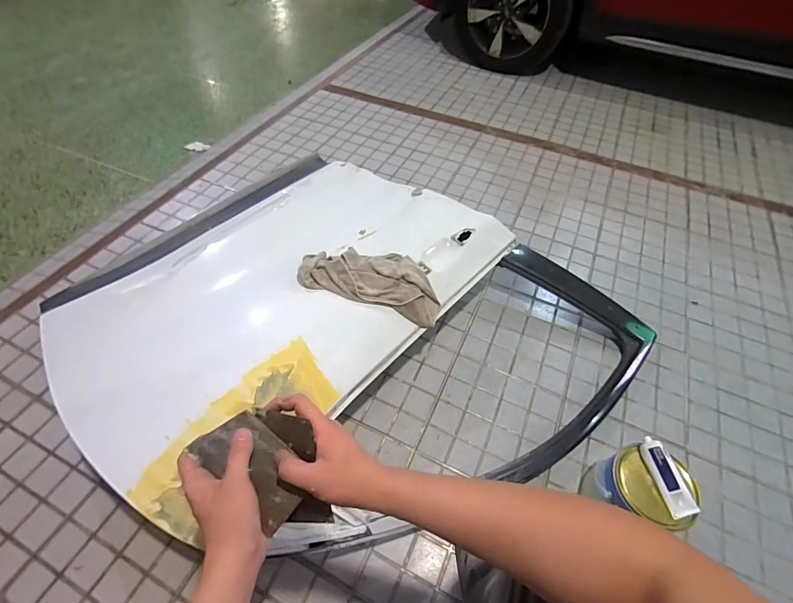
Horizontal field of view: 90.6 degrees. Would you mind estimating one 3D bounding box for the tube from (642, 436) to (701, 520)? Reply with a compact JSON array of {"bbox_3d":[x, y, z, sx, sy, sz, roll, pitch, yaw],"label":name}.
[{"bbox_3d":[0.547,0.353,0.792,0.054,0.027,0.146,-13,66,-12],"label":"tube"}]

